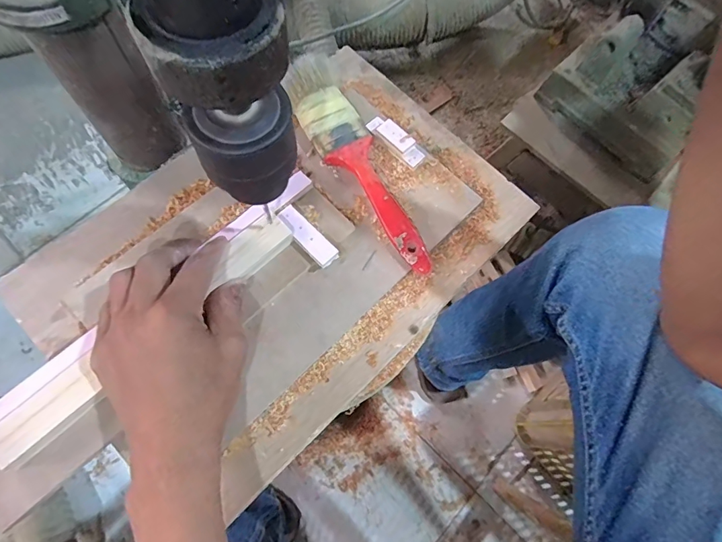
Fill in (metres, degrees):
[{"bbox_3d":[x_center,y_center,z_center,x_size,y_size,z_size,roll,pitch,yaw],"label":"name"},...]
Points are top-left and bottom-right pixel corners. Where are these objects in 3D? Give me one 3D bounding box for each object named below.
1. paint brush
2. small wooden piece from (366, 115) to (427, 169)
[{"bbox_3d":[-0.001,-0.092,0.353,0.047,0.033,0.208,-29,75,-14],"label":"paint brush"},{"bbox_3d":[0.030,-0.116,0.372,0.057,0.014,0.018,42,72,10],"label":"small wooden piece"}]

